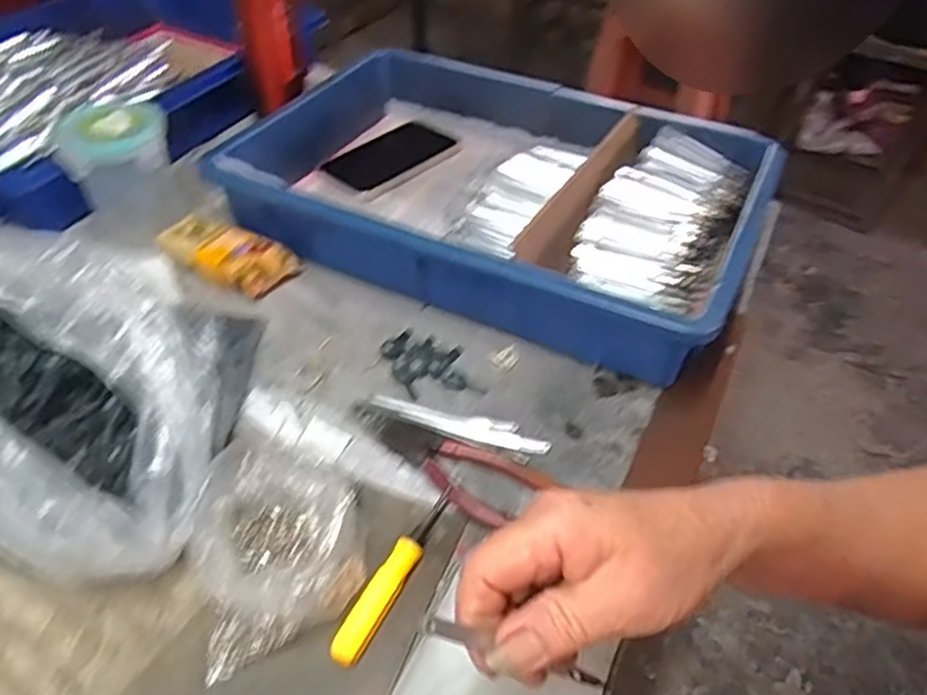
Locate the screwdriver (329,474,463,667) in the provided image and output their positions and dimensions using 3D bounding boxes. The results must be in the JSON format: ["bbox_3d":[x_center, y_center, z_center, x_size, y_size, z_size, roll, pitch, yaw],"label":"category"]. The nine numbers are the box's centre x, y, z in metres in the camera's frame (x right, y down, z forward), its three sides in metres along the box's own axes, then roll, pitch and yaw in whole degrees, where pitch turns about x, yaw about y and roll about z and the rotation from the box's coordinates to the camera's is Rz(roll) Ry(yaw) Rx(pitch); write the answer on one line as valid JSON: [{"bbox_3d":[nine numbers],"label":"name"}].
[{"bbox_3d":[-0.033,0.120,0.389,0.016,0.018,0.130,21,47,18],"label":"screwdriver"}]

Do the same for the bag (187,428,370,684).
[{"bbox_3d":[-0.101,0.104,0.372,0.084,0.047,0.110,-8,44,-12],"label":"bag"}]

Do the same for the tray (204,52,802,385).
[{"bbox_3d":[0.029,-0.141,0.601,0.424,0.071,0.282,21,47,18],"label":"tray"}]

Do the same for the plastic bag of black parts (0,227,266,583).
[{"bbox_3d":[-0.244,0.010,0.408,0.198,0.106,0.219,3,43,-1],"label":"plastic bag of black parts"}]

